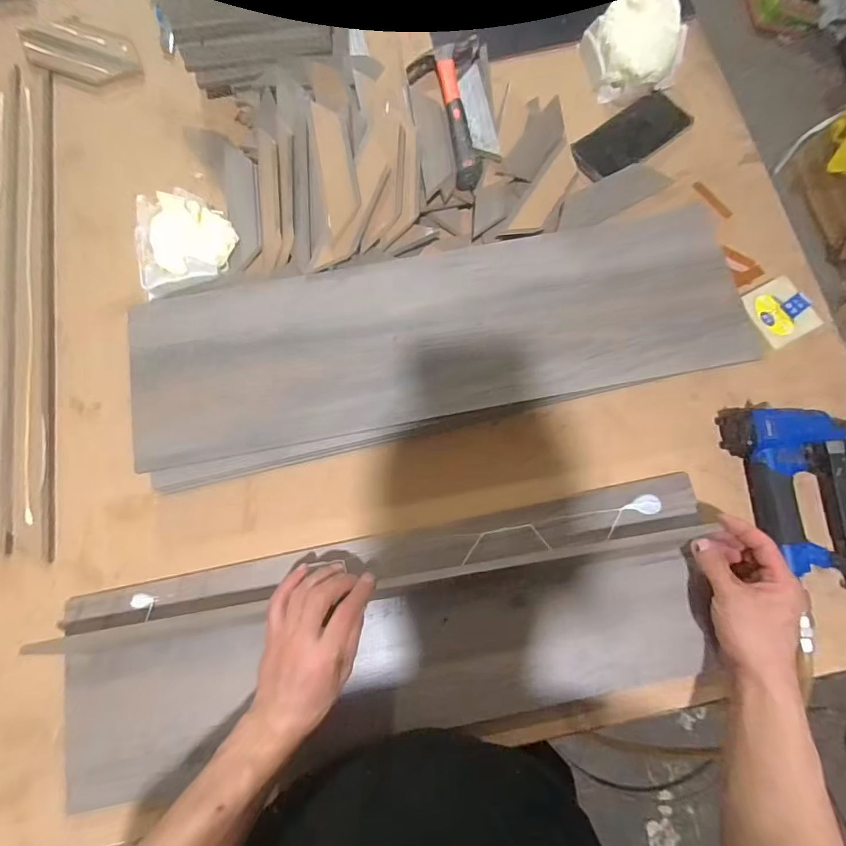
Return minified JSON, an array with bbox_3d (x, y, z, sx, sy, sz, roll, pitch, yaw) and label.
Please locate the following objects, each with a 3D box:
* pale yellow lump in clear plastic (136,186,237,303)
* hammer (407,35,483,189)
[{"bbox_3d":[-0.292,-0.224,0.540,0.116,0.052,0.107,0,78,0],"label":"pale yellow lump in clear plastic"},{"bbox_3d":[0.039,-0.401,0.574,0.097,0.034,0.254,-6,67,0],"label":"hammer"}]

